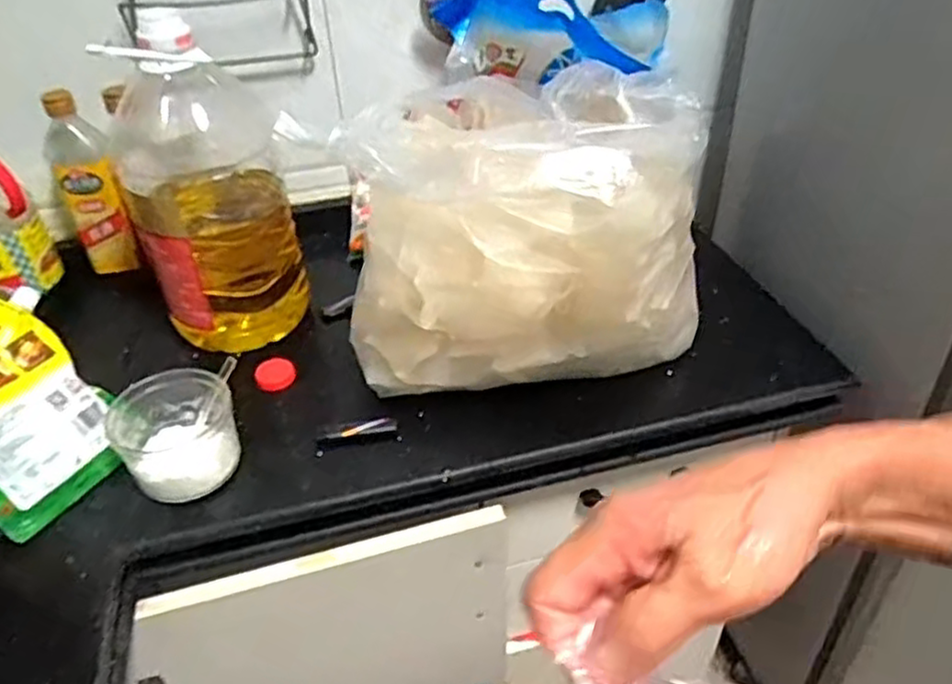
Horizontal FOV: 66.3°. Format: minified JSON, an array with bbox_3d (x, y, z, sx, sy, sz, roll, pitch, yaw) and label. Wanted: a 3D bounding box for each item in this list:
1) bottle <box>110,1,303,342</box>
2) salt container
[{"bbox_3d":[-0.282,-0.161,0.784,0.152,0.338,0.159,-12,40,-14],"label":"bottle"},{"bbox_3d":[-0.274,0.084,0.678,0.115,0.085,0.106,-16,41,-18],"label":"salt container"}]

